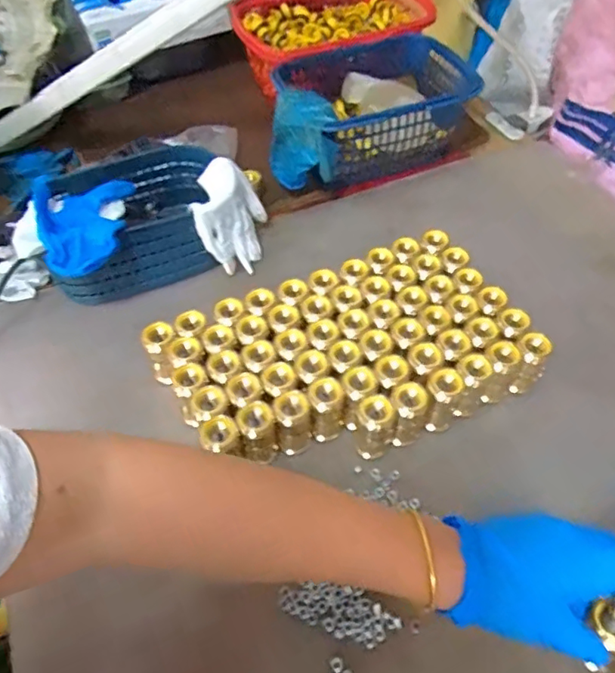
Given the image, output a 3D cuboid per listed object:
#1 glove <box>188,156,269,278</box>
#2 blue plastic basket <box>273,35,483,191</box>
[{"bbox_3d":[-0.090,-0.137,0.636,0.073,0.093,0.112,-1,52,-1],"label":"glove"},{"bbox_3d":[0.103,-0.314,0.753,0.245,0.109,0.177,-15,54,-11],"label":"blue plastic basket"}]

